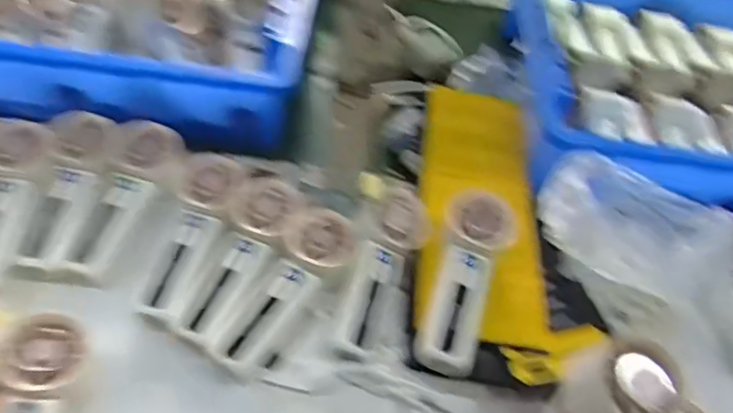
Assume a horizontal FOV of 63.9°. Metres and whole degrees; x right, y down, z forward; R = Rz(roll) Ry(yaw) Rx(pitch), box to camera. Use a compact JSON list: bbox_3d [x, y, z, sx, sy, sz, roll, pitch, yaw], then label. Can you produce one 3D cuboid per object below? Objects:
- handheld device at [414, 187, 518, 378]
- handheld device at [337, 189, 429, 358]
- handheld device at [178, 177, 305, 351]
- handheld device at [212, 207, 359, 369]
[{"bbox_3d":[0.078,0.062,0.480,0.054,0.061,0.150,20,49,9],"label":"handheld device"},{"bbox_3d":[0.011,0.054,0.498,0.062,0.042,0.151,15,48,5],"label":"handheld device"},{"bbox_3d":[-0.105,0.041,0.496,0.052,0.030,0.156,20,49,9],"label":"handheld device"},{"bbox_3d":[-0.063,0.067,0.483,0.053,0.031,0.152,26,50,14],"label":"handheld device"}]

